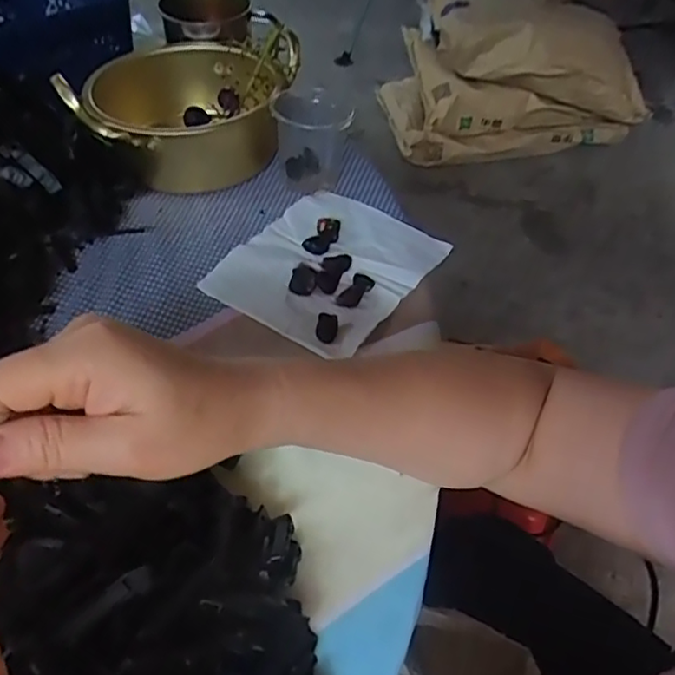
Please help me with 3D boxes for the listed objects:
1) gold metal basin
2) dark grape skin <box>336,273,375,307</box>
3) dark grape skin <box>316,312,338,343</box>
[{"bbox_3d":[-0.129,-0.208,0.557,0.173,0.078,0.156,6,48,3],"label":"gold metal basin"},{"bbox_3d":[0.014,-0.036,0.463,0.016,0.004,0.035,25,52,18],"label":"dark grape skin"},{"bbox_3d":[-0.007,-0.006,0.433,0.015,0.012,0.018,2,48,-1],"label":"dark grape skin"}]

